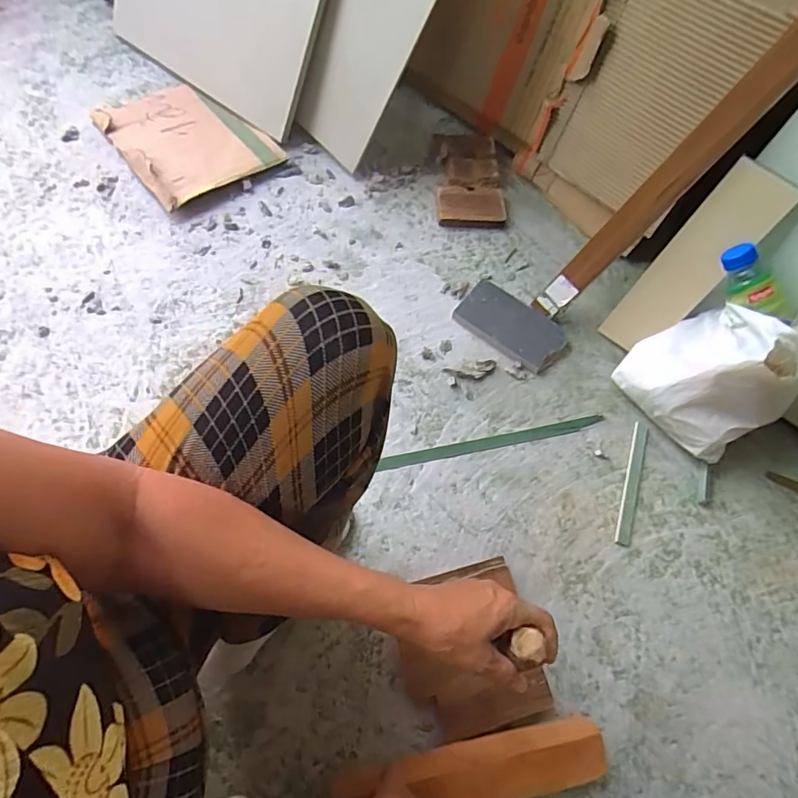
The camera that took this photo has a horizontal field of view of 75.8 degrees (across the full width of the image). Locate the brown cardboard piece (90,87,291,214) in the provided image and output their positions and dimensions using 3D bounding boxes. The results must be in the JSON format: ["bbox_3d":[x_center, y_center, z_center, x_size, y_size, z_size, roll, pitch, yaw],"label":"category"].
[{"bbox_3d":[-0.385,-0.483,0.947,0.237,0.017,0.268,-38,78,-19],"label":"brown cardboard piece"}]

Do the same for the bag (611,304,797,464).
[{"bbox_3d":[0.453,-0.034,0.748,0.126,0.214,0.200,-33,74,-19],"label":"bag"}]

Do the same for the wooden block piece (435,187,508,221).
[{"bbox_3d":[0.133,-0.356,0.943,0.123,0.023,0.068,4,66,-5],"label":"wooden block piece"}]

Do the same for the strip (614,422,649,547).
[{"bbox_3d":[0.353,0.125,0.771,0.023,0.013,0.192,20,65,2],"label":"strip"}]

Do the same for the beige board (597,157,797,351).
[{"bbox_3d":[0.415,-0.184,0.742,0.089,0.298,0.015,41,48,12],"label":"beige board"}]

